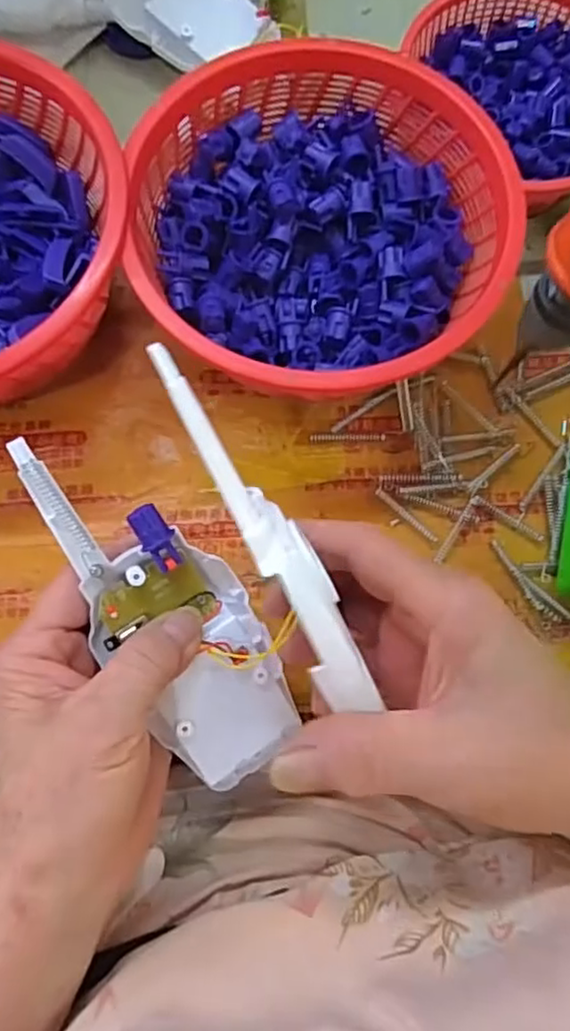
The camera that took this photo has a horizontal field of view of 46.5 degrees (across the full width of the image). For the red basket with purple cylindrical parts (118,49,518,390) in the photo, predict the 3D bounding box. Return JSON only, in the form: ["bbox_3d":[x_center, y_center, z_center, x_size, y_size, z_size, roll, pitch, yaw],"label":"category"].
[{"bbox_3d":[0.017,-0.133,0.334,0.175,0.078,0.174,0,77,-1],"label":"red basket with purple cylindrical parts"}]

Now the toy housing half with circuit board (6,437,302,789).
[{"bbox_3d":[-0.050,0.038,0.269,0.059,0.017,0.157,-37,100,-9],"label":"toy housing half with circuit board"}]

